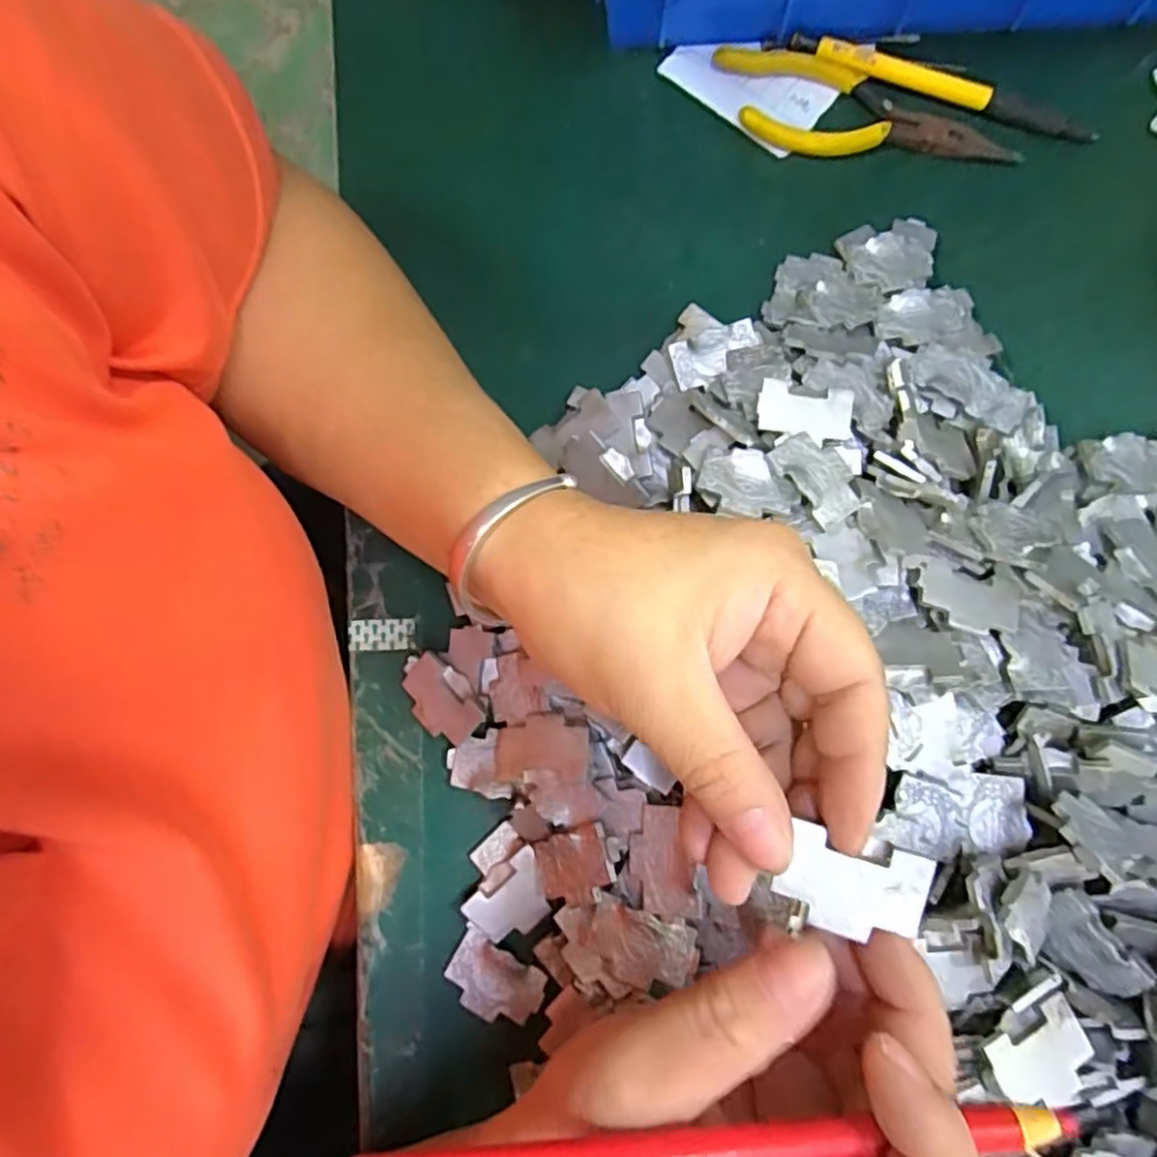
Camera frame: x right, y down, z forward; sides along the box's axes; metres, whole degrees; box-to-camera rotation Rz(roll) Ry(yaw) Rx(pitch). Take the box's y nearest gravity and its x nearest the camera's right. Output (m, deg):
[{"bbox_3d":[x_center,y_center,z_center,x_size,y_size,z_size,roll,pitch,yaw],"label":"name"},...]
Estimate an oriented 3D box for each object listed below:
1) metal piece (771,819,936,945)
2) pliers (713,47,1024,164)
[{"bbox_3d":[0.067,0.076,0.174,0.034,0.004,0.023,11,92,12],"label":"metal piece"},{"bbox_3d":[0.128,-0.208,0.320,0.137,0.009,0.041,15,80,3],"label":"pliers"}]

